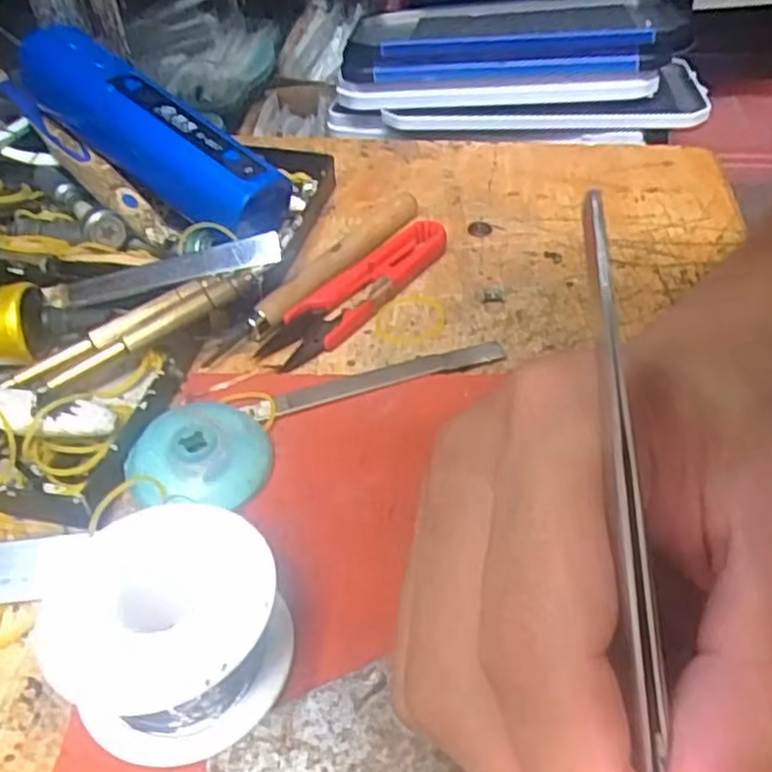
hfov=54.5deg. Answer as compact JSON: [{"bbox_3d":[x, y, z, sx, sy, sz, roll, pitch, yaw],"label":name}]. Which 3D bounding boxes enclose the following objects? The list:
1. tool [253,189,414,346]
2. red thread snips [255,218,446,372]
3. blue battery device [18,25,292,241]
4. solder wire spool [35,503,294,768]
[{"bbox_3d":[-0.020,-0.053,0.311,0.013,0.011,0.104,28,52,26],"label":"tool"},{"bbox_3d":[-0.010,-0.039,0.298,0.023,0.010,0.095,33,55,30],"label":"red thread snips"},{"bbox_3d":[-0.097,-0.104,0.320,0.131,0.031,0.031,35,53,8],"label":"blue battery device"},{"bbox_3d":[-0.053,0.059,0.184,0.052,0.030,0.055,-1,45,1],"label":"solder wire spool"}]

